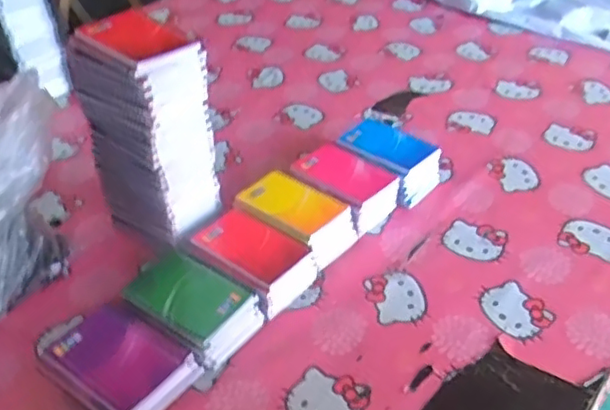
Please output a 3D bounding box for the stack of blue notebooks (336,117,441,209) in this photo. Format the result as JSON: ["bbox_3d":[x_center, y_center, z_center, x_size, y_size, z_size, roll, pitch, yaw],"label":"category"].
[{"bbox_3d":[0.125,-0.066,0.958,0.146,0.063,0.099,31,49,35],"label":"stack of blue notebooks"}]

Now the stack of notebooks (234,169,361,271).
[{"bbox_3d":[-0.012,0.021,0.851,0.143,0.064,0.095,27,47,32],"label":"stack of notebooks"}]

